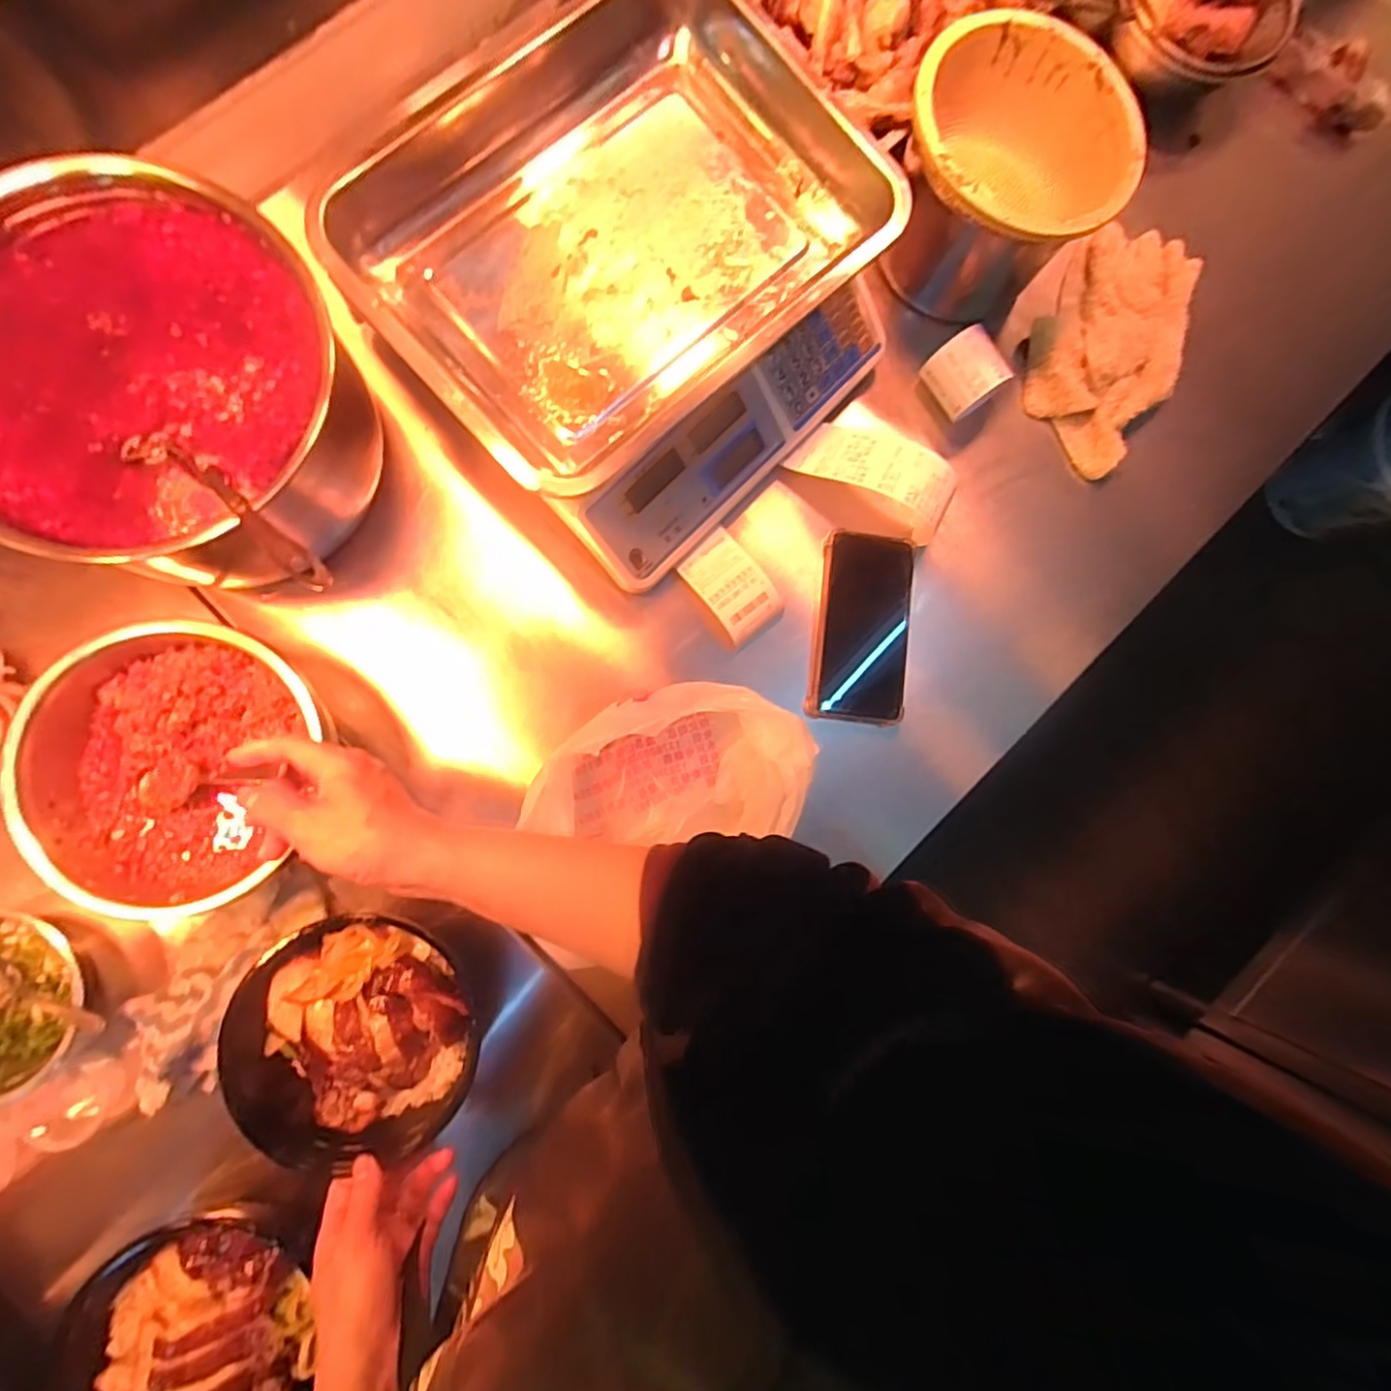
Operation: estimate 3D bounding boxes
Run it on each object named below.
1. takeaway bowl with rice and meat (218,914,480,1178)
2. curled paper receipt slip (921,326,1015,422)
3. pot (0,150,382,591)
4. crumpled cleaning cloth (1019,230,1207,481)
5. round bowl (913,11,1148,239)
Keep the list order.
[{"bbox_3d":[-0.242,0.247,0.437,0.162,0.051,0.162,0,87,-7],"label":"takeaway bowl with rice and meat"},{"bbox_3d":[0.239,-0.287,0.562,0.050,0.056,0.058,-39,92,-7],"label":"curled paper receipt slip"},{"bbox_3d":[-0.362,-0.206,0.416,0.256,0.136,0.237,0,87,-7],"label":"pot"},{"bbox_3d":[0.400,-0.341,0.598,0.138,0.032,0.246,26,84,-5],"label":"crumpled cleaning cloth"},{"bbox_3d":[0.257,-0.446,0.518,0.186,0.089,0.175,0,87,-7],"label":"round bowl"}]

